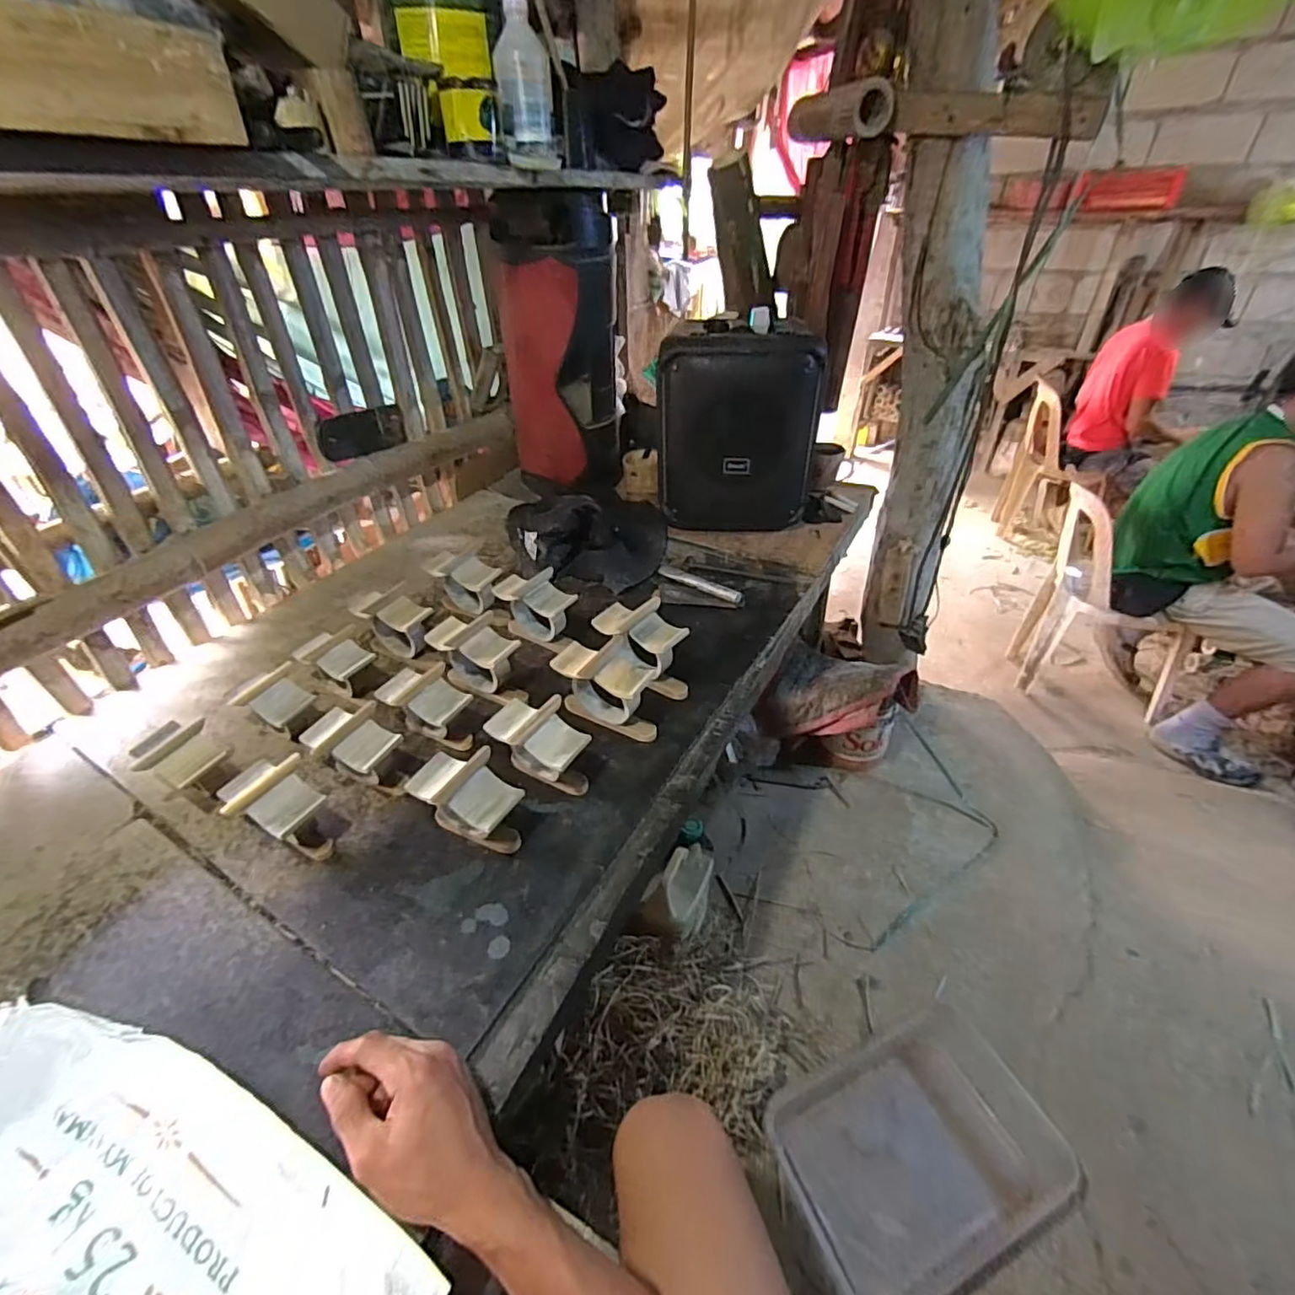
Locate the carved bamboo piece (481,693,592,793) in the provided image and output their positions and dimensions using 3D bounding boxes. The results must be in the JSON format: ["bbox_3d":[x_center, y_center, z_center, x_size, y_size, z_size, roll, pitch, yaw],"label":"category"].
[{"bbox_3d":[-0.118,0.105,0.649,0.116,0.085,0.066,19,41,20],"label":"carved bamboo piece"}]

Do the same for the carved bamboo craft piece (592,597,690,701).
[{"bbox_3d":[-0.007,-0.001,0.777,0.076,0.092,0.136,-23,44,-28],"label":"carved bamboo craft piece"}]

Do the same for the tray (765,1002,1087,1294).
[{"bbox_3d":[0.376,0.708,0.839,0.347,0.088,0.263,-14,41,-19],"label":"tray"}]

